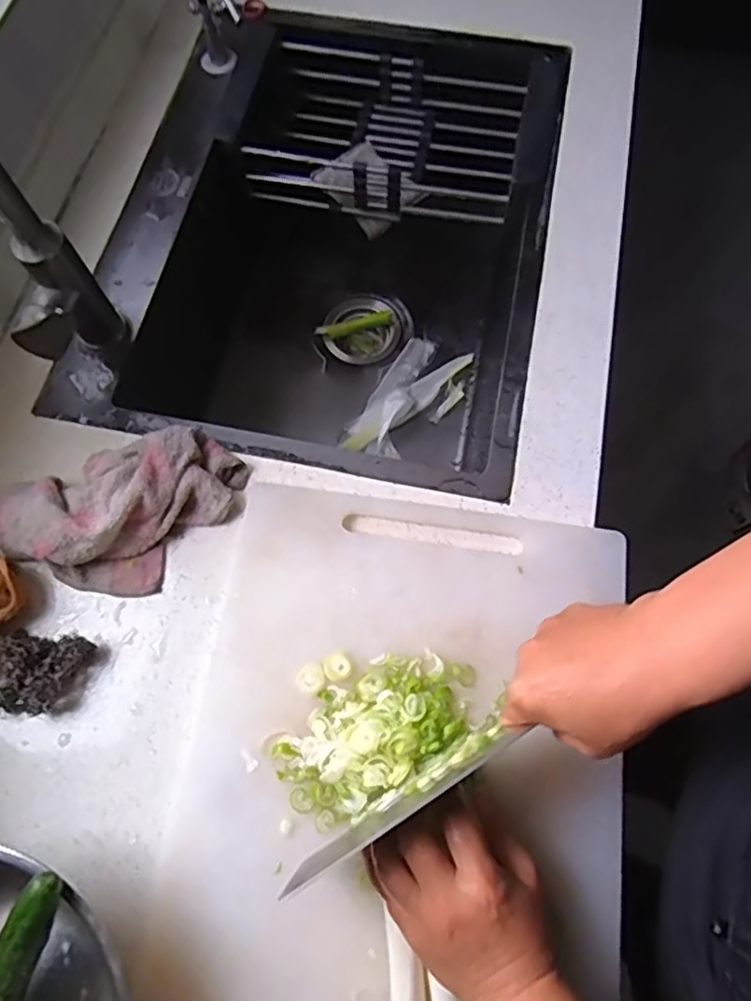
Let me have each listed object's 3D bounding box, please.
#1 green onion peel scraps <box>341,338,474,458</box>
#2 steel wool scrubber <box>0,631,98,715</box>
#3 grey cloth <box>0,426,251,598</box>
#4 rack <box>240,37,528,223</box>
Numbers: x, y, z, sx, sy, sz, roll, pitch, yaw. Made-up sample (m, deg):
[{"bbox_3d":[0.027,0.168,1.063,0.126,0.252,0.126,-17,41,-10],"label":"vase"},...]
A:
[{"bbox_3d":[0.046,-0.135,0.839,0.104,0.020,0.202,31,73,11],"label":"green onion peel scraps"},{"bbox_3d":[-0.266,0.138,0.498,0.070,0.035,0.063,2,70,1],"label":"steel wool scrubber"},{"bbox_3d":[-0.216,0.012,0.534,0.211,0.052,0.130,-20,71,-6],"label":"grey cloth"},{"bbox_3d":[0.017,-0.465,0.795,0.324,0.077,0.196,11,71,5],"label":"rack"}]

